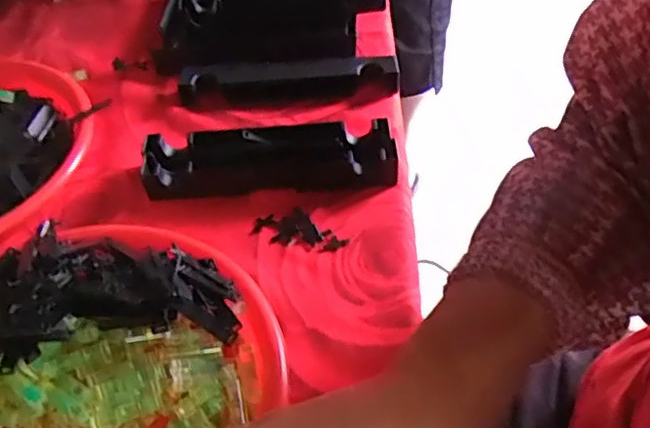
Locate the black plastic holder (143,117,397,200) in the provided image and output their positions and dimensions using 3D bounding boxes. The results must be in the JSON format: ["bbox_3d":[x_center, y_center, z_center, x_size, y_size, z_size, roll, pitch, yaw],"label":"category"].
[{"bbox_3d":[-0.043,-0.045,0.499,0.190,0.033,0.047,-3,46,0],"label":"black plastic holder"}]

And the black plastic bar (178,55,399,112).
[{"bbox_3d":[-0.031,-0.117,0.572,0.188,0.028,0.043,-7,46,-3],"label":"black plastic bar"}]

